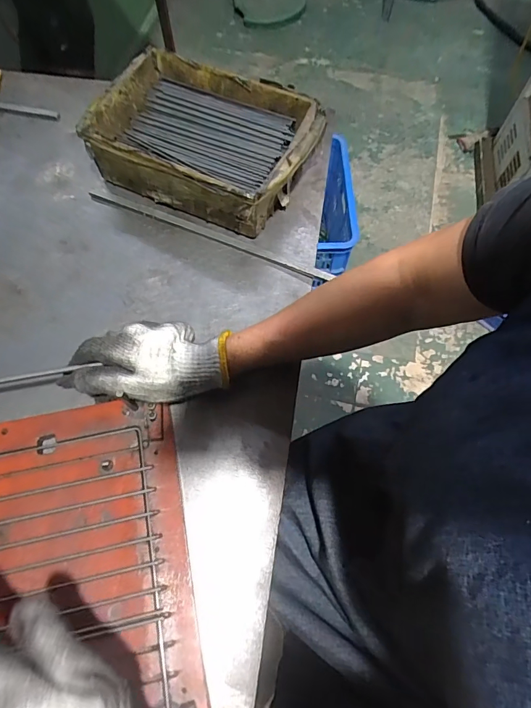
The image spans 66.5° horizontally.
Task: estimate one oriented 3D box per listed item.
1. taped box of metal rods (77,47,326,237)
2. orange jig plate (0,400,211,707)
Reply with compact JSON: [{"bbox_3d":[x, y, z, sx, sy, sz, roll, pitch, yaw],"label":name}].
[{"bbox_3d":[-0.074,-0.260,0.512,0.255,0.084,0.182,27,68,11],"label":"taped box of metal rods"},{"bbox_3d":[-0.183,0.187,0.332,0.229,0.023,0.290,-12,66,-6],"label":"orange jig plate"}]

